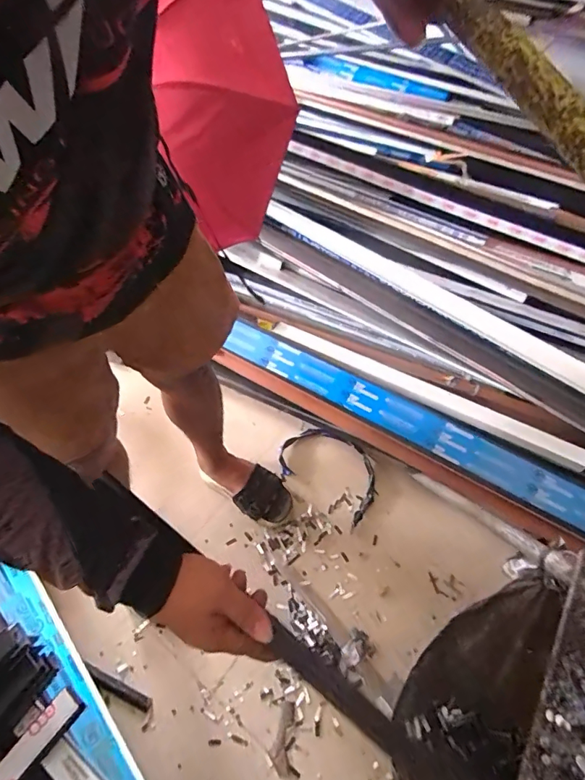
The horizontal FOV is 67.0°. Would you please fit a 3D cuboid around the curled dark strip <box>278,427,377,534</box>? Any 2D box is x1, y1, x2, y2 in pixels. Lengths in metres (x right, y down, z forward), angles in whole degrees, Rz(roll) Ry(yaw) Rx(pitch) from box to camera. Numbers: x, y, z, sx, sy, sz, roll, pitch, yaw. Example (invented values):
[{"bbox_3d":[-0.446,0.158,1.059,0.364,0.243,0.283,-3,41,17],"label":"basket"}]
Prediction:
[{"bbox_3d":[0.105,0.210,1.143,0.248,0.029,0.184,32,65,21],"label":"curled dark strip"}]

